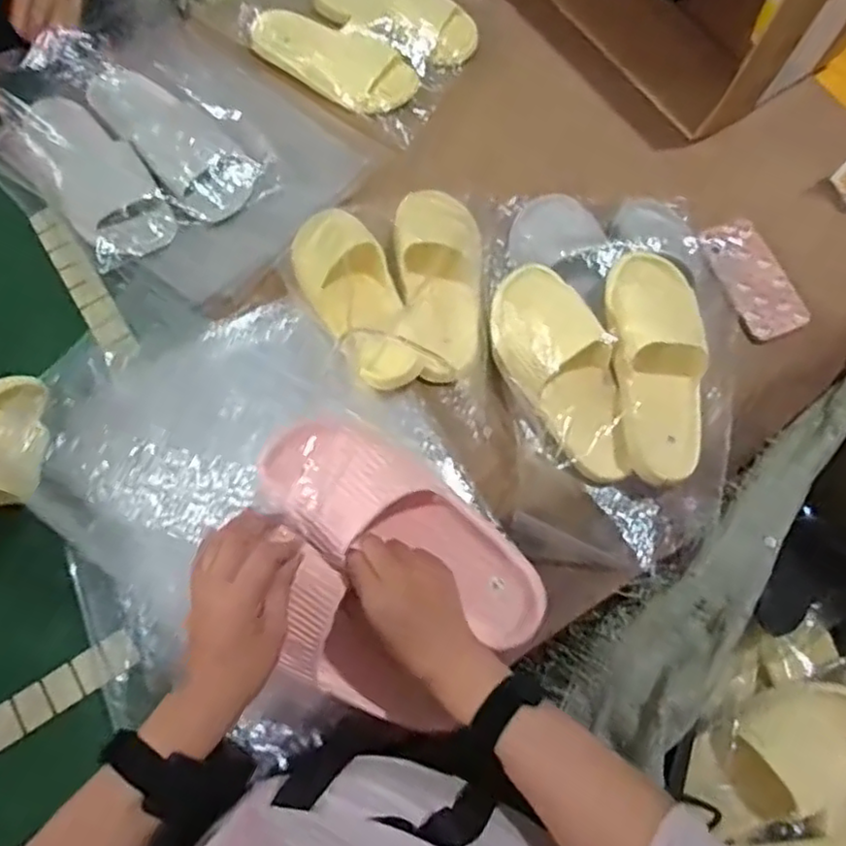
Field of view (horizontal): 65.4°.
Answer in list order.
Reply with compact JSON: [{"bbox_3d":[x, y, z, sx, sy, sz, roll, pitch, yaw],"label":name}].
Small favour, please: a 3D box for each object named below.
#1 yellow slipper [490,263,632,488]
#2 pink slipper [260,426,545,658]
[{"bbox_3d":[0.156,-0.052,0.712,0.106,0.087,0.254,-26,91,-10],"label":"yellow slipper"},{"bbox_3d":[-0.015,0.085,0.533,0.252,0.064,0.094,33,73,0],"label":"pink slipper"}]

